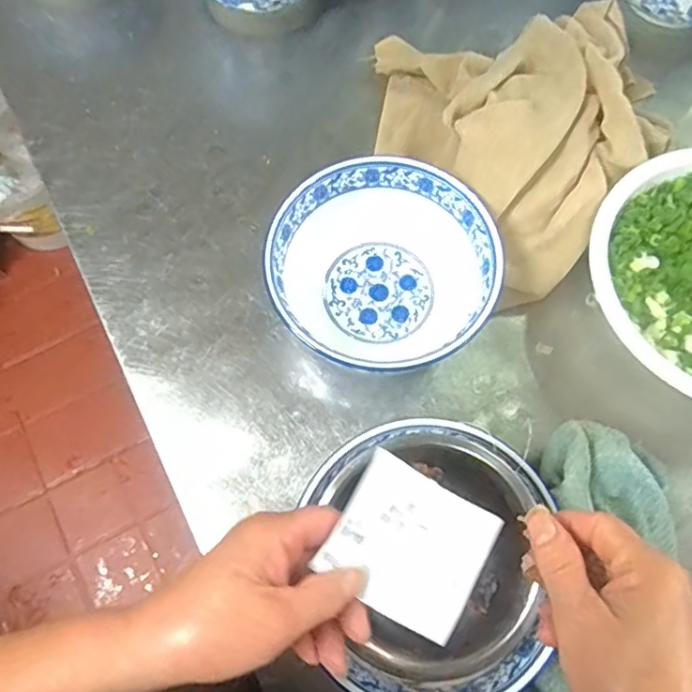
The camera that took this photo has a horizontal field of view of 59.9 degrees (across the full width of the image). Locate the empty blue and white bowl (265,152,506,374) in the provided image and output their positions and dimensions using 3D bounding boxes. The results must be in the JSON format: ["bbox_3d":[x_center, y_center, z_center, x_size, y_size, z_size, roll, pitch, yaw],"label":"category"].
[{"bbox_3d":[0.029,-0.053,0.478,0.168,0.087,0.162,-1,68,2],"label":"empty blue and white bowl"}]

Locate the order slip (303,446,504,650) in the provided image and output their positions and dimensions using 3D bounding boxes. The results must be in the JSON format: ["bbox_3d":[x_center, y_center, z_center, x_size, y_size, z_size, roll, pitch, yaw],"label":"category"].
[{"bbox_3d":[0.033,0.101,0.307,0.073,0.017,0.068,28,72,10],"label":"order slip"}]

